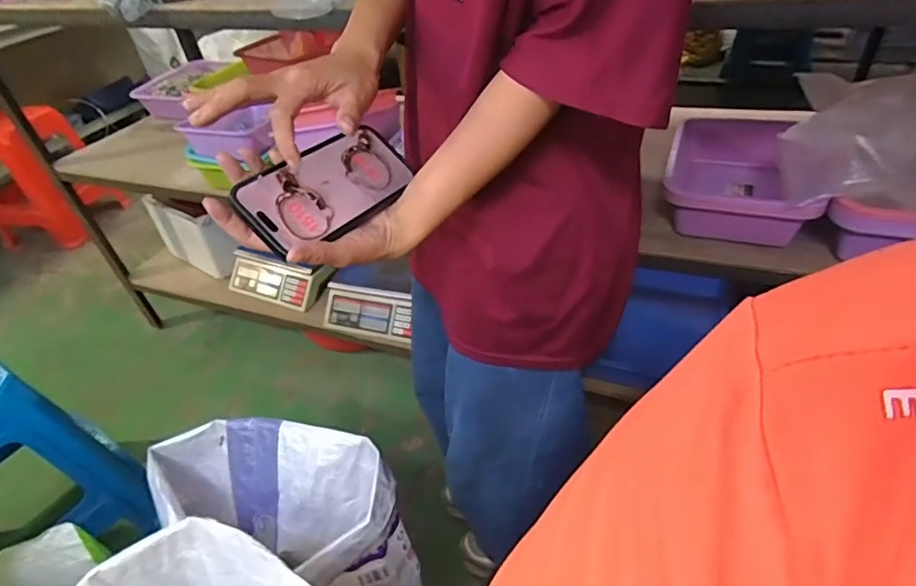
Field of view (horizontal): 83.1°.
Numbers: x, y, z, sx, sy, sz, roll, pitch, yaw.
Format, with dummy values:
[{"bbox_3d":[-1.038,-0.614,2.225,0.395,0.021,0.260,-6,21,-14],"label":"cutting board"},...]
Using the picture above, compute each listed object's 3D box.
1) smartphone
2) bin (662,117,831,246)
[{"bbox_3d":[-0.103,-0.088,0.421,0.070,0.008,0.149,47,53,3],"label":"smartphone"},{"bbox_3d":[0.449,-0.176,0.863,0.195,0.113,0.279,8,43,17],"label":"bin"}]

